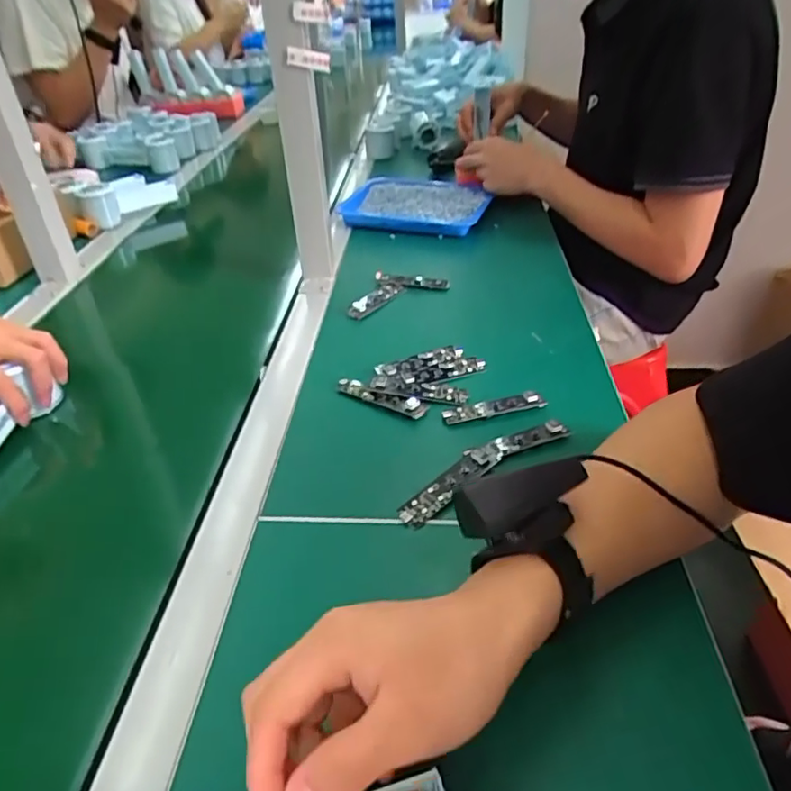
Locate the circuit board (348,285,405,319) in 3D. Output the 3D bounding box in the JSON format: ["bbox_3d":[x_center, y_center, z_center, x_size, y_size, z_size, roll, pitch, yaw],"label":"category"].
[{"bbox_3d":[-0.025,-0.115,0.719,0.025,0.013,0.088,23,43,31],"label":"circuit board"}]

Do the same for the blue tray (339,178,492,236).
[{"bbox_3d":[0.034,-0.304,0.942,0.218,0.025,0.191,11,38,18],"label":"blue tray"}]

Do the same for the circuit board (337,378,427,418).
[{"bbox_3d":[-0.014,0.001,0.555,0.093,0.007,0.019,17,40,25],"label":"circuit board"}]

